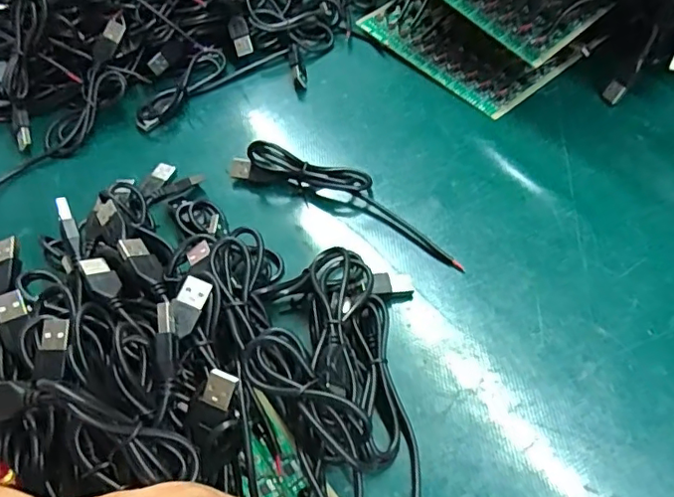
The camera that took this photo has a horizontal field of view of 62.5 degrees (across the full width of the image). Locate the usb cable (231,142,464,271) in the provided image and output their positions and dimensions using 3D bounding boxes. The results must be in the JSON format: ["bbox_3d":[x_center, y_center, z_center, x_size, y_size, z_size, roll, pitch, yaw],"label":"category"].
[{"bbox_3d":[0.007,-0.037,0.335,0.153,0.027,0.034,22,60,17],"label":"usb cable"}]

